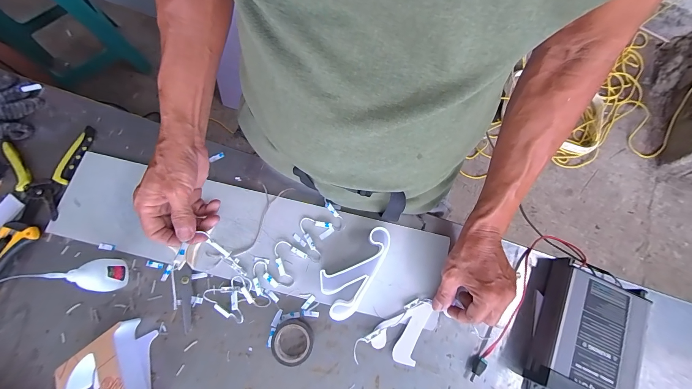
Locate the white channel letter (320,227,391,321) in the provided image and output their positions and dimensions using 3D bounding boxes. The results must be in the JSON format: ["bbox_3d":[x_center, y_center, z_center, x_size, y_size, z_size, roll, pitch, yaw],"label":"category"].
[{"bbox_3d":[0.009,0.106,0.422,0.063,0.041,0.135,31,76,7],"label":"white channel letter"}]

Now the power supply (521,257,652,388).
[{"bbox_3d":[0.326,0.198,0.400,0.110,0.056,0.191,26,75,6],"label":"power supply"}]

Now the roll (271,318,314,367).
[{"bbox_3d":[-0.075,0.207,0.409,0.057,0.018,0.056,0,74,-1],"label":"roll"}]

